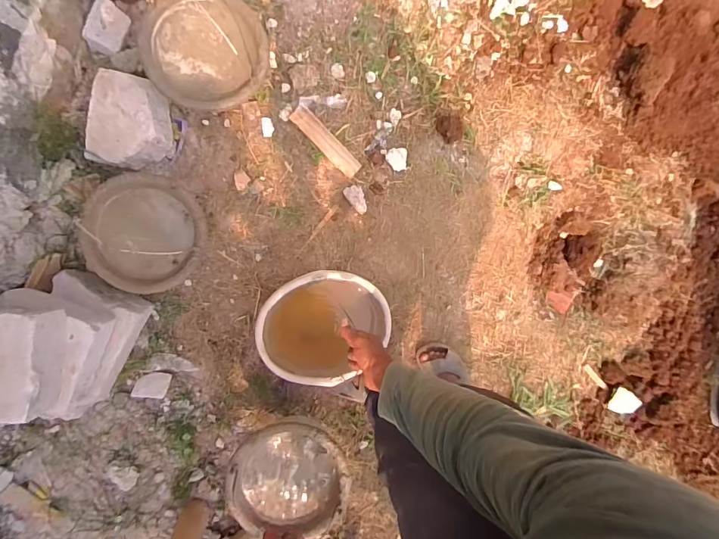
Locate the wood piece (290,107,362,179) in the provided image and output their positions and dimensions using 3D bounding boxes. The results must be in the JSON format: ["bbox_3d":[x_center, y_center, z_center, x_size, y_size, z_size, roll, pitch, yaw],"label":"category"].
[{"bbox_3d":[-0.084,-0.327,1.095,0.213,0.011,0.050,44,87,-9],"label":"wood piece"}]

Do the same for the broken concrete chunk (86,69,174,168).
[{"bbox_3d":[-0.528,-0.336,0.983,0.159,0.104,0.192,4,94,-9],"label":"broken concrete chunk"}]

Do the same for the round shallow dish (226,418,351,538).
[{"bbox_3d":[-0.147,0.445,0.882,0.238,0.069,0.258,-1,94,-9],"label":"round shallow dish"}]

